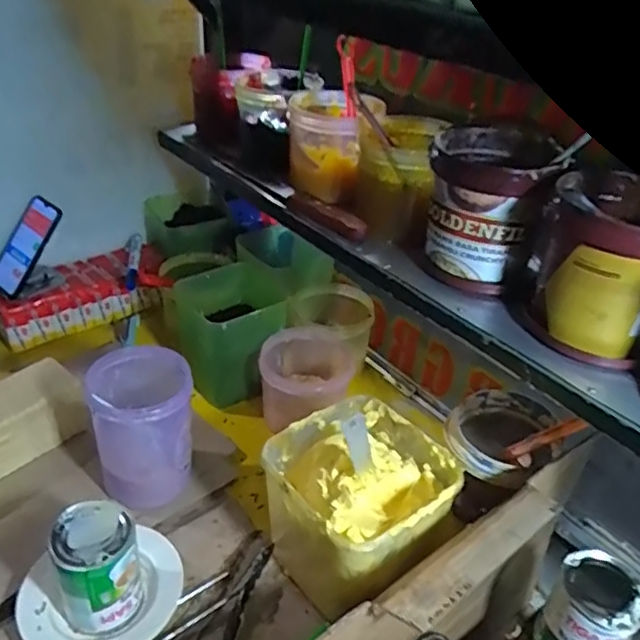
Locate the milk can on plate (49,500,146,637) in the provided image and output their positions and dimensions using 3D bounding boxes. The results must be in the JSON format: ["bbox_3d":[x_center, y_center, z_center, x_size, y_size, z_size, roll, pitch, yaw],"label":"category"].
[{"bbox_3d":[-0.207,0.224,0.564,0.067,0.095,0.072,0,36,0],"label":"milk can on plate"}]

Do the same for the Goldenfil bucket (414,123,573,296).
[{"bbox_3d":[0.163,-0.112,0.612,0.112,0.131,0.118,0,36,0],"label":"Goldenfil bucket"}]

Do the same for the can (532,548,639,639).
[{"bbox_3d":[0.248,0.278,0.568,0.072,0.119,0.069,0,36,0],"label":"can"}]

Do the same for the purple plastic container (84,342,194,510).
[{"bbox_3d":[-0.203,0.125,0.697,0.096,0.160,0.109,-14,38,-18],"label":"purple plastic container"}]

